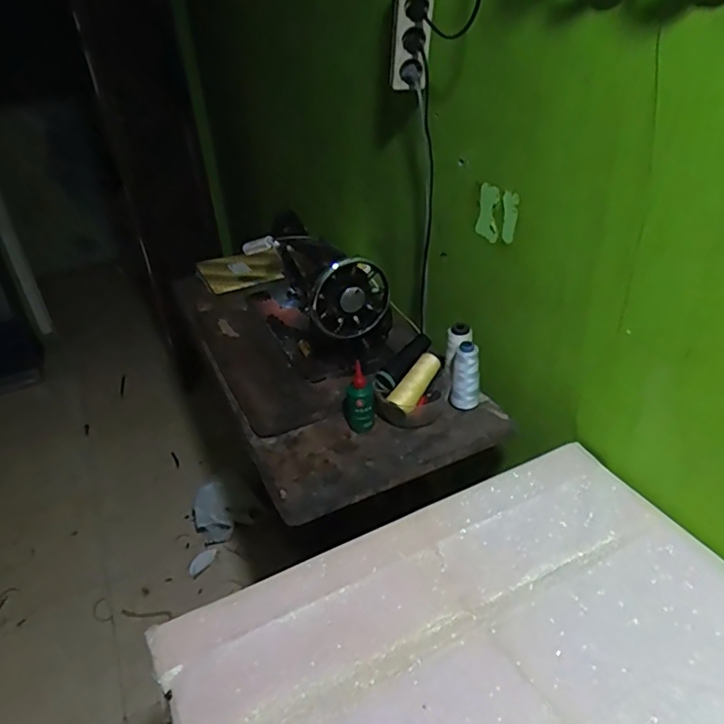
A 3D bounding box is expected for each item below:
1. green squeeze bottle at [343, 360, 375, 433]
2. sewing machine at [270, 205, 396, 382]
[{"bbox_3d":[-0.005,0.056,0.881,0.047,0.113,0.035,-9,33,-4],"label":"green squeeze bottle"},{"bbox_3d":[-0.077,-0.140,1.055,0.190,0.192,0.323,-14,34,-12],"label":"sewing machine"}]

